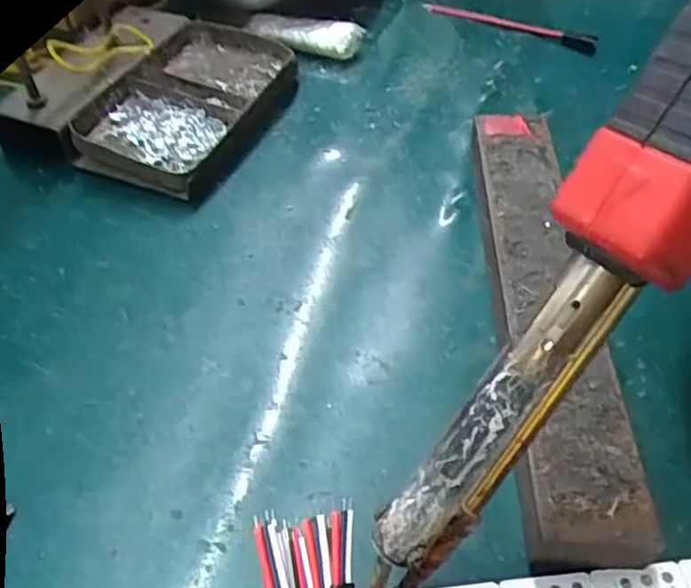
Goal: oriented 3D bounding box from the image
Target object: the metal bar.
[{"bbox_3d":[0.067,0.001,0.236,0.033,0.021,0.188,0,48,2],"label":"metal bar"}]

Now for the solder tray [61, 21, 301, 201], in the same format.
[{"bbox_3d":[-0.072,-0.092,0.320,0.065,0.022,0.115,16,50,16],"label":"solder tray"}]

